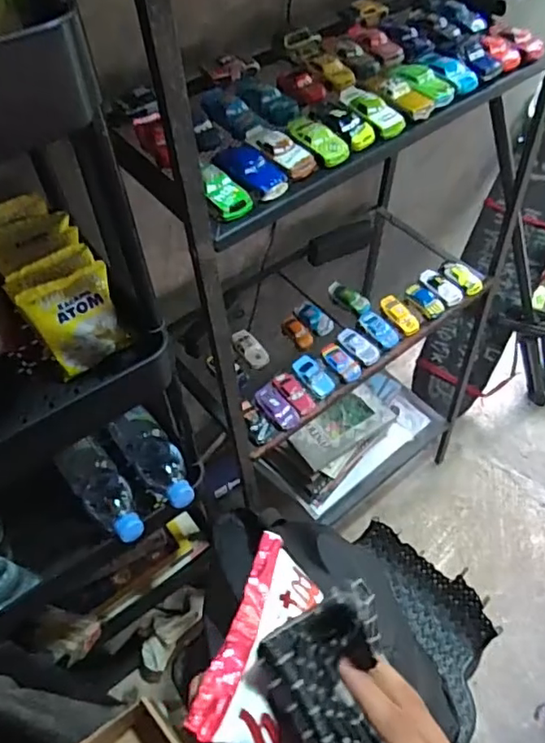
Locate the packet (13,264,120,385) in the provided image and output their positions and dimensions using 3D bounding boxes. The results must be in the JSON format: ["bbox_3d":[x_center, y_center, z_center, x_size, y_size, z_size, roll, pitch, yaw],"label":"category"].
[{"bbox_3d":[-0.199,-0.053,0.582,0.087,0.095,0.019,-29,21,-19],"label":"packet"}]

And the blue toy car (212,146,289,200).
[{"bbox_3d":[-0.026,-0.200,0.555,0.082,0.017,0.042,38,63,24],"label":"blue toy car"}]

